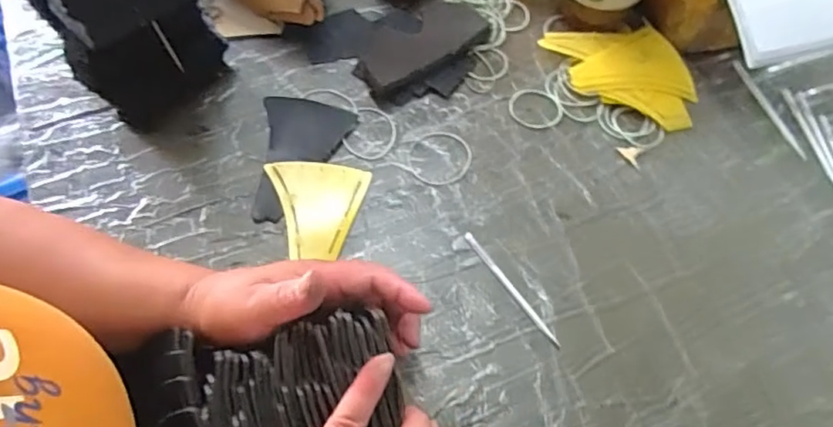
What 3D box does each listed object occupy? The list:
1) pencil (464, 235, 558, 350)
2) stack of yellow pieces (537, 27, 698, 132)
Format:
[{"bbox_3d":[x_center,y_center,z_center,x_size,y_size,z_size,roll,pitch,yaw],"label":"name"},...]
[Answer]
[{"bbox_3d":[0.072,0.057,0.444,0.006,0.004,0.110,-32,67,-16],"label":"pencil"},{"bbox_3d":[0.190,-0.138,0.548,0.144,0.019,0.095,20,64,9],"label":"stack of yellow pieces"}]

